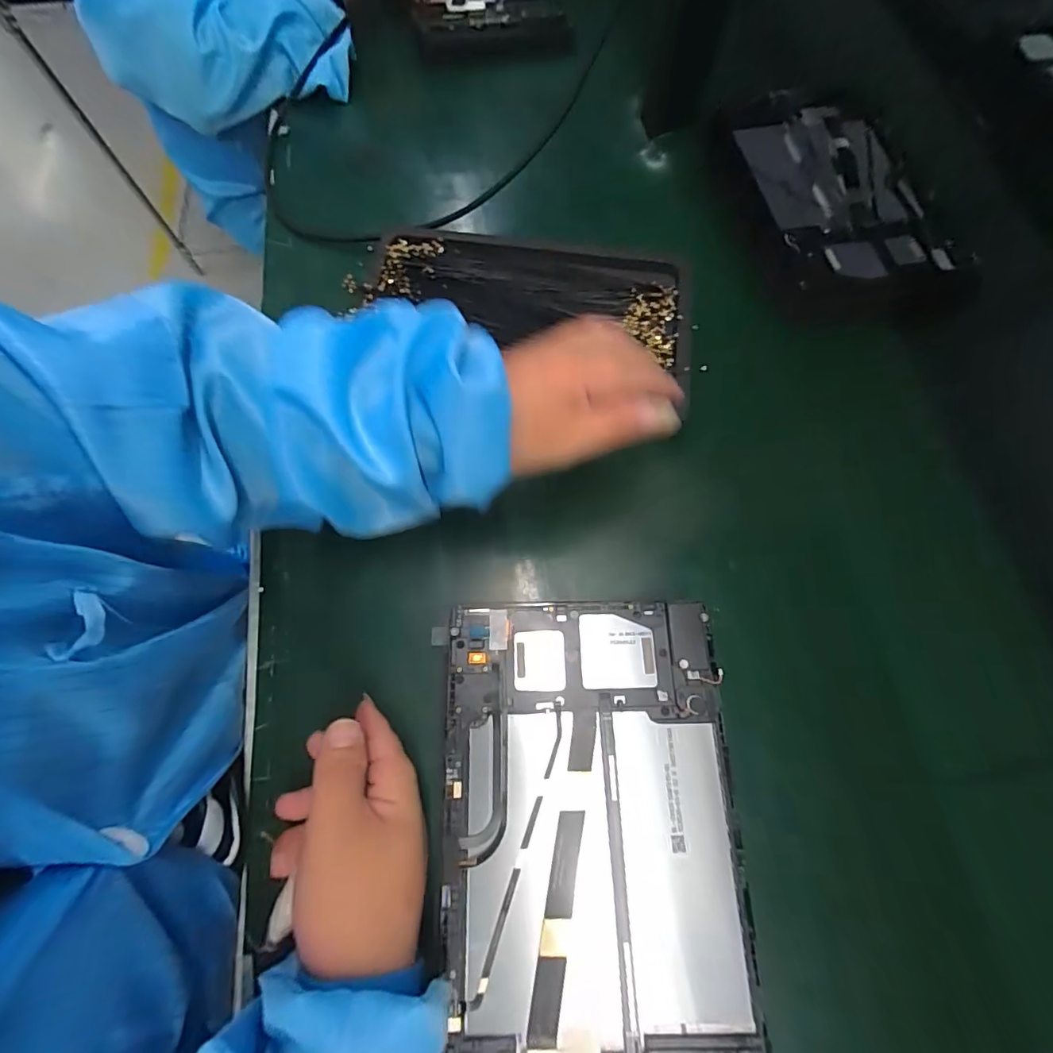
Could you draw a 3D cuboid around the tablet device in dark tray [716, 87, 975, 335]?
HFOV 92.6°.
[{"bbox_3d":[0.258,-0.289,0.432,0.159,0.015,0.270,-8,69,-2],"label":"tablet device in dark tray"}]

